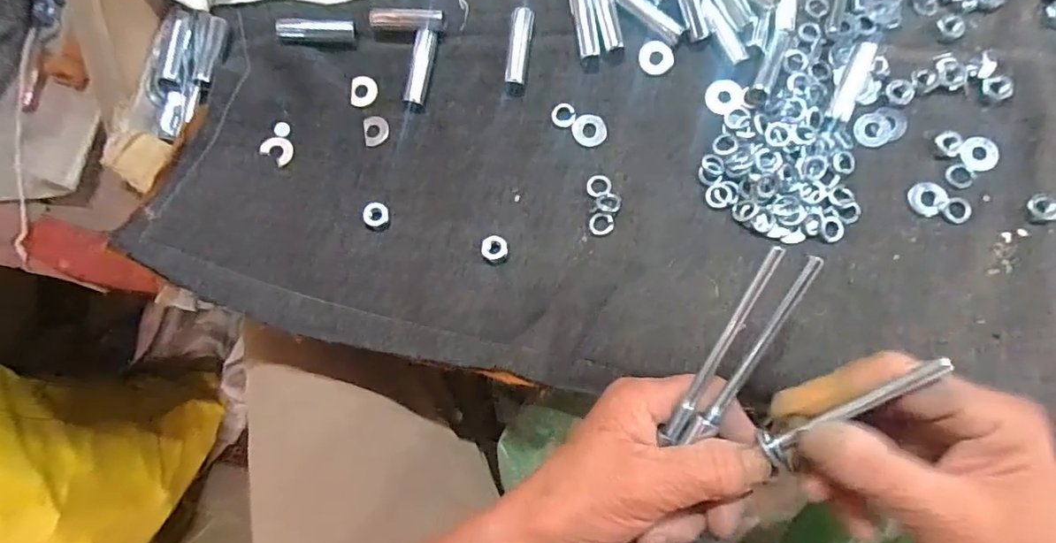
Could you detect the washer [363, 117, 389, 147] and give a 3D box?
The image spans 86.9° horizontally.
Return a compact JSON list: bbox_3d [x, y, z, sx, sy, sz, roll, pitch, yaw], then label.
[{"bbox_3d":[-0.088,-0.082,0.321,0.014,0.004,0.017,-10,82,2],"label":"washer"}]

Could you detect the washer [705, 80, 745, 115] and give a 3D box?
[{"bbox_3d":[0.109,-0.097,0.307,0.020,0.004,0.019,0,82,3],"label":"washer"}]

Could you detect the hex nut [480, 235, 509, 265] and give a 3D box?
[{"bbox_3d":[-0.018,-0.011,0.297,0.014,0.004,0.015,1,82,3],"label":"hex nut"}]

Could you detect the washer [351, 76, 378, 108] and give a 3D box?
[{"bbox_3d":[-0.096,-0.105,0.328,0.015,0.004,0.019,0,82,3],"label":"washer"}]

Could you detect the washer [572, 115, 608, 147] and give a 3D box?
[{"bbox_3d":[0.035,-0.080,0.313,0.019,0.004,0.018,-1,82,3],"label":"washer"}]

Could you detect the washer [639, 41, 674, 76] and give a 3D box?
[{"bbox_3d":[0.073,-0.121,0.315,0.019,0.004,0.019,-20,82,0],"label":"washer"}]

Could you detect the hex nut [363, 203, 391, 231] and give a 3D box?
[{"bbox_3d":[-0.084,-0.031,0.308,0.014,0.004,0.016,-19,82,0],"label":"hex nut"}]

